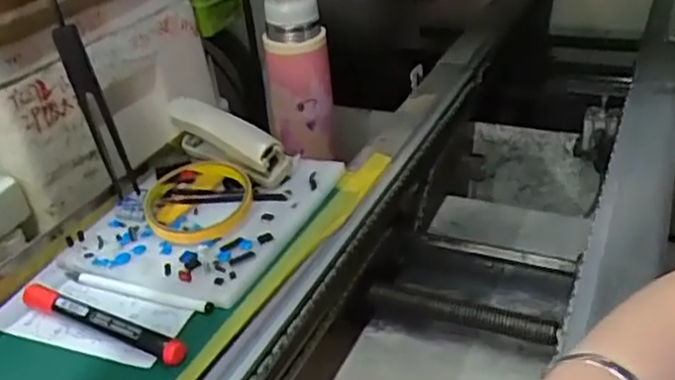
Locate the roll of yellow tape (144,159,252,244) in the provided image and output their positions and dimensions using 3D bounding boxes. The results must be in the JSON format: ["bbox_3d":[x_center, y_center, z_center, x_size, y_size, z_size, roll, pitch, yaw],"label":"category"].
[{"bbox_3d":[-0.111,0.003,0.539,0.083,0.025,0.092,-15,33,-14],"label":"roll of yellow tape"}]

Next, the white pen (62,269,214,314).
[{"bbox_3d":[-0.142,0.071,0.480,0.128,0.008,0.007,10,35,24],"label":"white pen"}]

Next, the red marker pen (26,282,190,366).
[{"bbox_3d":[-0.155,0.087,0.447,0.142,0.015,0.014,13,37,28],"label":"red marker pen"}]

